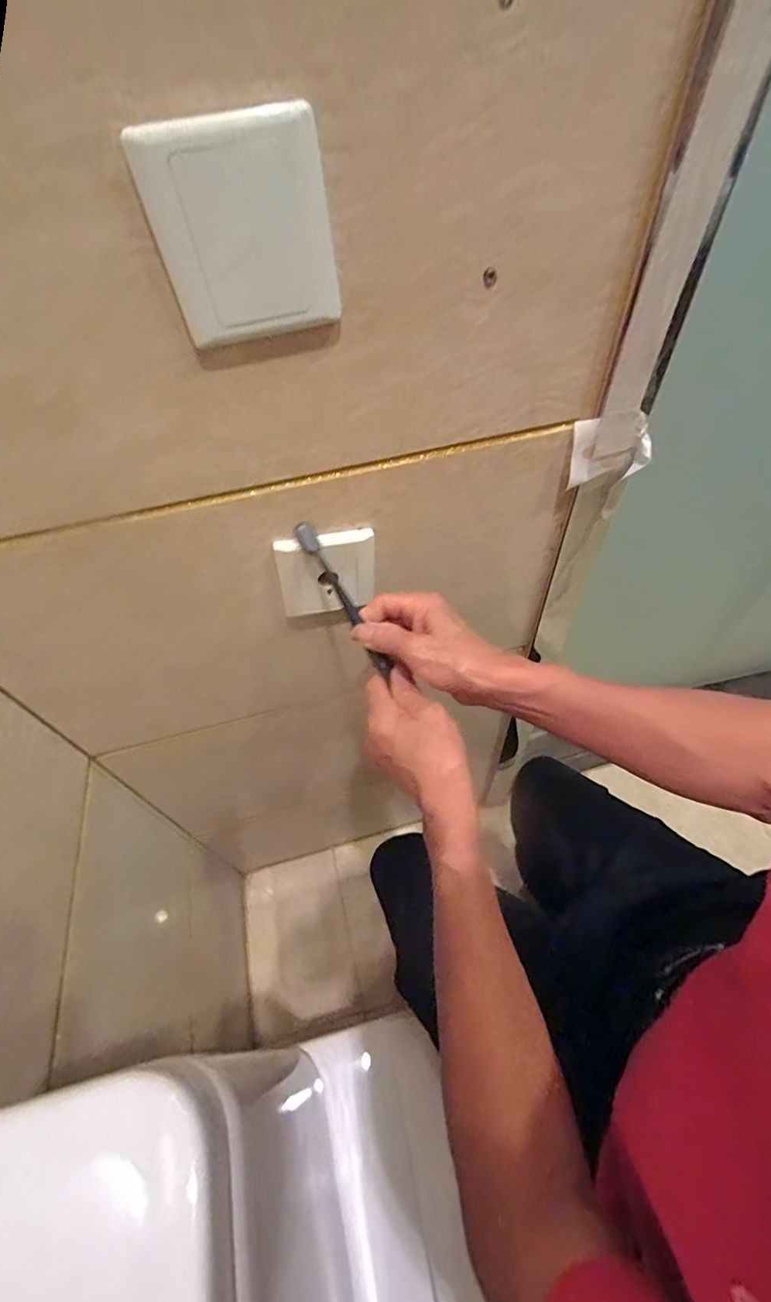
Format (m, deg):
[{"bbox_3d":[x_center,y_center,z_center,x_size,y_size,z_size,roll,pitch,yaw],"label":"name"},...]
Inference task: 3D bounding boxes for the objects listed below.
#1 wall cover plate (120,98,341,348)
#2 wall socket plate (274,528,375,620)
[{"bbox_3d":[-0.067,-0.199,0.234,0.081,0.081,0.008,-15,53,-6],"label":"wall cover plate"},{"bbox_3d":[-0.049,-0.065,0.417,0.084,0.081,0.016,-16,54,-7],"label":"wall socket plate"}]

